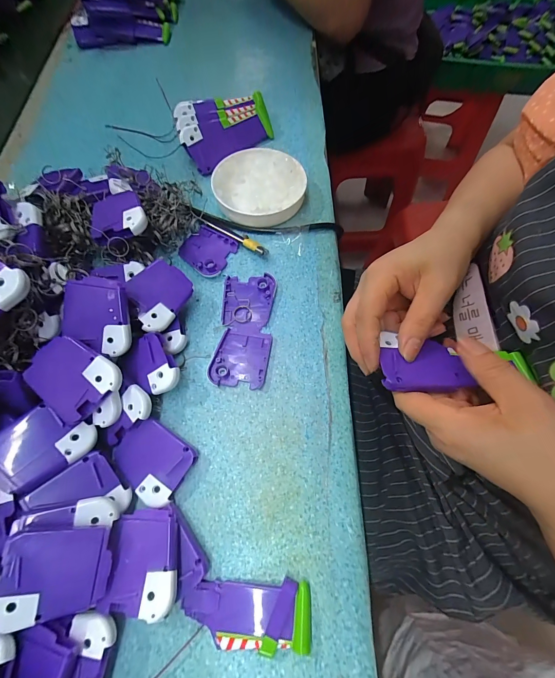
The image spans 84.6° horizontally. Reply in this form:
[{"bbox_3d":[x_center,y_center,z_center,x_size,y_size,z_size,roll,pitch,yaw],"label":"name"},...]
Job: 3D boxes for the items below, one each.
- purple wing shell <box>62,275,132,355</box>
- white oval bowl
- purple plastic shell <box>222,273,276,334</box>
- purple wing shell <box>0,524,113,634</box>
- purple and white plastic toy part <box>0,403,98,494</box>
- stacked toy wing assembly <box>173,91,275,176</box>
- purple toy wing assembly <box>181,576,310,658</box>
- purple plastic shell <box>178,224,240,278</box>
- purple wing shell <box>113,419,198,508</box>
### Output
[{"bbox_3d":[-0.148,-0.019,0.251,0.050,0.005,0.061,5,95,-3],"label":"purple wing shell"},{"bbox_3d":[-0.020,-0.180,0.360,0.104,0.029,0.110,10,68,6],"label":"white oval bowl"},{"bbox_3d":[-0.030,-0.037,0.313,0.050,0.007,0.065,4,68,3],"label":"purple plastic shell"},{"bbox_3d":[-0.141,0.149,0.194,0.060,0.005,0.049,9,74,-23],"label":"purple wing shell"},{"bbox_3d":[-0.175,0.078,0.226,0.051,0.007,0.058,41,49,6],"label":"purple and white plastic toy part"},{"bbox_3d":[-0.066,-0.279,0.403,0.127,0.044,0.090,-23,69,-8],"label":"stacked toy wing assembly"},{"bbox_3d":[-0.021,0.193,0.214,0.087,0.010,0.038,-2,68,1],"label":"purple toy wing assembly"},{"bbox_3d":[-0.078,-0.099,0.339,0.059,0.008,0.052,34,73,14],"label":"purple plastic shell"},{"bbox_3d":[-0.103,0.100,0.255,0.062,0.014,0.050,31,72,13],"label":"purple wing shell"}]

